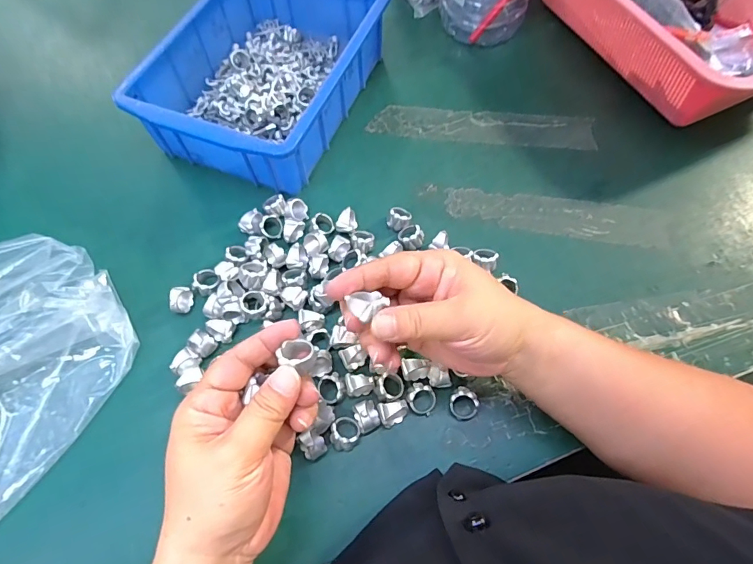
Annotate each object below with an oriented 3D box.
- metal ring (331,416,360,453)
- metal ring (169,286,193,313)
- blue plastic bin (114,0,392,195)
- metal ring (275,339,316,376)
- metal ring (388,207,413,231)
[{"bbox_3d":[-0.023,0.110,0.310,0.020,0.016,0.025,9,65,4],"label":"metal ring"},{"bbox_3d":[-0.162,0.016,0.356,0.012,0.021,0.019,-5,65,-2],"label":"metal ring"},{"bbox_3d":[-0.109,-0.212,0.437,0.171,0.080,0.238,21,66,10],"label":"blue plastic bin"},{"bbox_3d":[-0.043,0.042,0.245,0.021,0.013,0.018,25,68,11],"label":"metal ring"},{"bbox_3d":[0.021,-0.057,0.390,0.019,0.017,0.020,0,65,0],"label":"metal ring"}]

